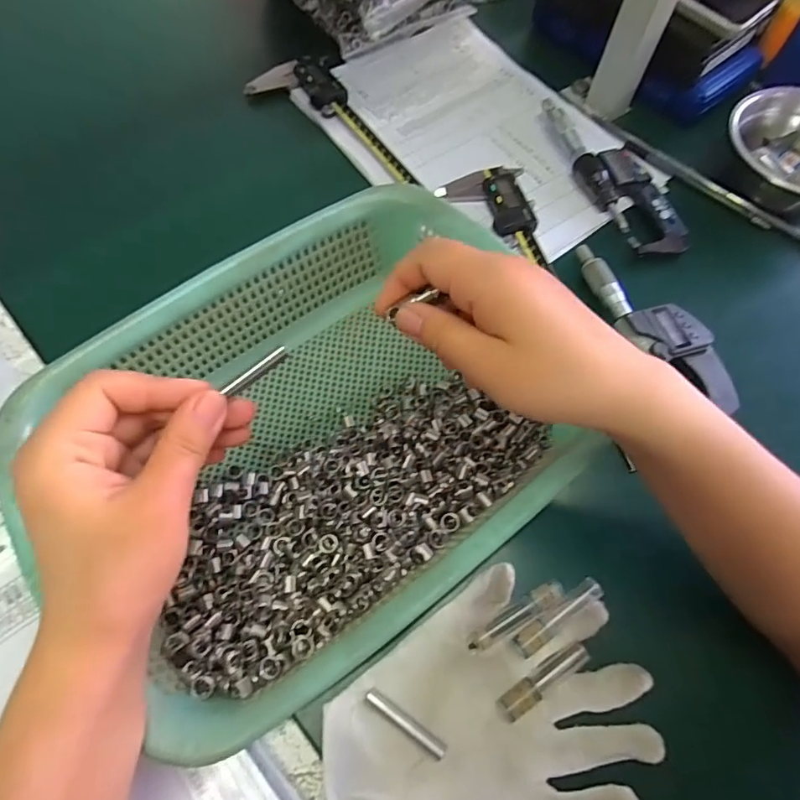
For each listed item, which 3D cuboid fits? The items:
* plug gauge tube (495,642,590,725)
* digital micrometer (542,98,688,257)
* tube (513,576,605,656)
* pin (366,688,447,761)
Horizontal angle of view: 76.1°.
[{"bbox_3d":[0.080,0.155,0.282,0.057,0.008,0.013,-30,70,-15],"label":"plug gauge tube"},{"bbox_3d":[0.187,-0.200,0.447,0.059,0.019,0.178,-19,67,-11],"label":"digital micrometer"},{"bbox_3d":[0.092,0.124,0.296,0.060,0.008,0.013,-31,70,-16],"label":"tube"},{"bbox_3d":[0.003,0.175,0.276,0.050,0.004,0.008,33,68,12],"label":"pin"}]

